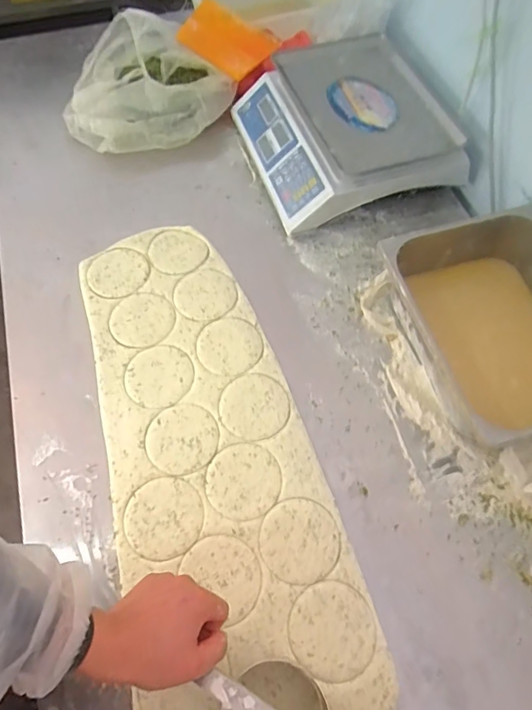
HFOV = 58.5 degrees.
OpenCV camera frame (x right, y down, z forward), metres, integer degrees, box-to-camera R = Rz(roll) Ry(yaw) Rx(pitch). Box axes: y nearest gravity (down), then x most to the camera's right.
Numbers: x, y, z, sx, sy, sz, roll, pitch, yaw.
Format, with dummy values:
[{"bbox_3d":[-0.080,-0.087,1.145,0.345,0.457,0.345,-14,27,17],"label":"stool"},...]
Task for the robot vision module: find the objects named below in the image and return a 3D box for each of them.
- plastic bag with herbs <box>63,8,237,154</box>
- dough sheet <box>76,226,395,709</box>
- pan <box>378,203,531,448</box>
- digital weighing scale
[{"bbox_3d":[-0.246,-0.508,0.929,0.287,0.122,0.281,40,67,18],"label":"plastic bag with herbs"},{"bbox_3d":[-0.078,0.108,0.638,0.265,0.017,0.701,-13,63,-10],"label":"dough sheet"},{"bbox_3d":[0.329,-0.037,0.678,0.255,0.109,0.314,-13,63,-10],"label":"pan"},{"bbox_3d":[0.148,-0.398,0.849,0.330,0.143,0.345,-18,64,-10],"label":"digital weighing scale"}]

